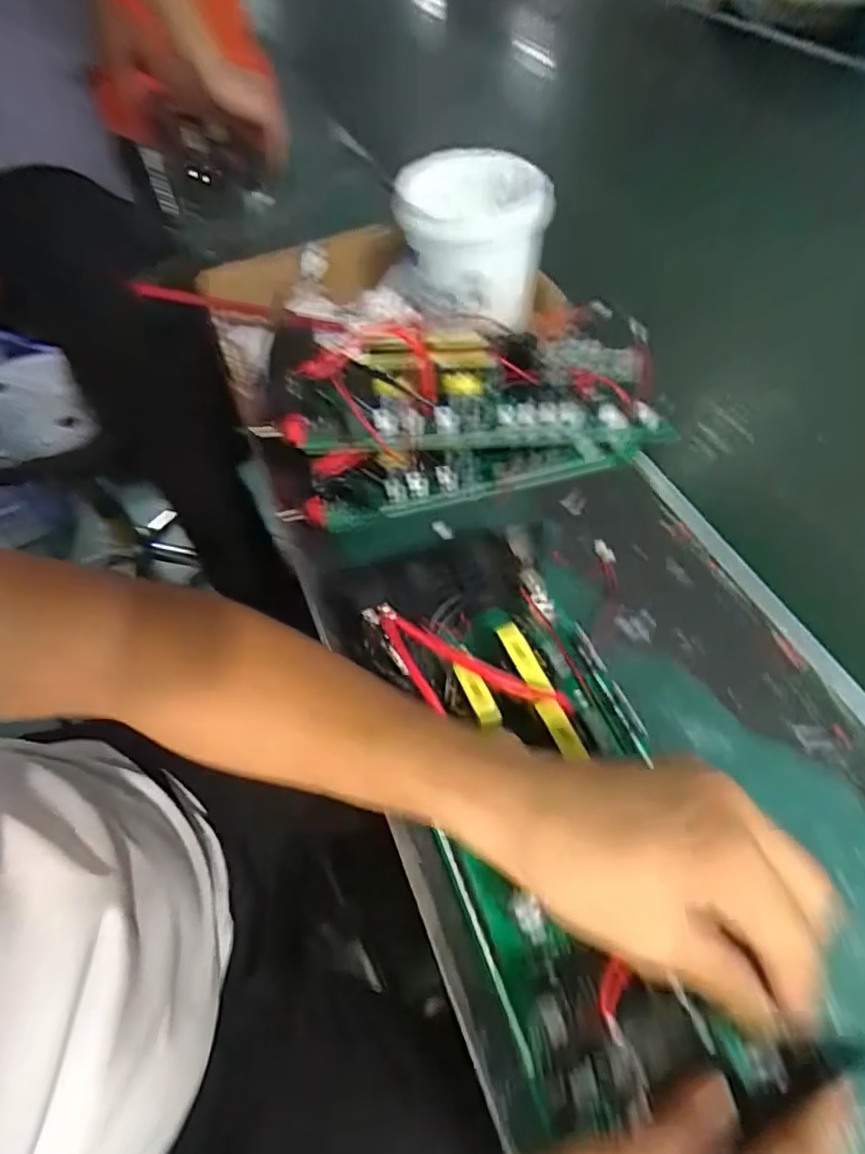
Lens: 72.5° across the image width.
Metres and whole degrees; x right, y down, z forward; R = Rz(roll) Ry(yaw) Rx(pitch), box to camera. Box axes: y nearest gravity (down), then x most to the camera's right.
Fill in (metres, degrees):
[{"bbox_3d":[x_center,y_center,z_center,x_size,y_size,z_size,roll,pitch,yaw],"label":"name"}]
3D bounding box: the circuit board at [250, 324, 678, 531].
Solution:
[{"bbox_3d":[0.027,-0.127,0.439,0.279,0.114,0.095,-10,55,-2],"label":"circuit board"}]

